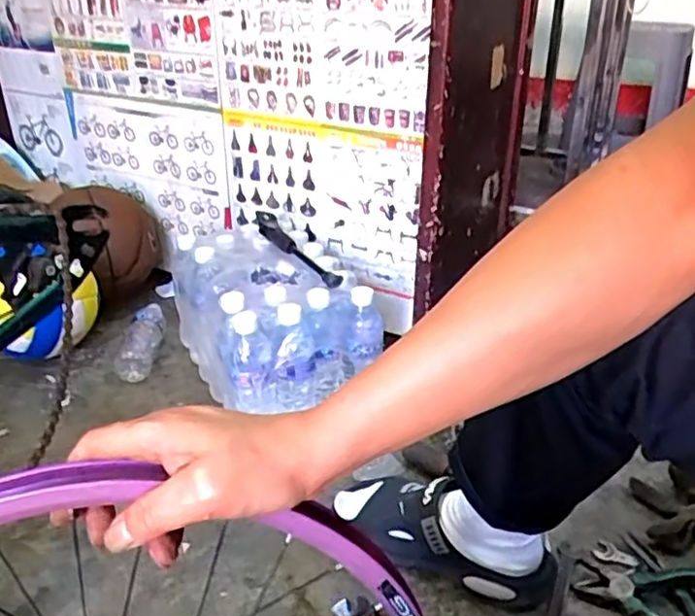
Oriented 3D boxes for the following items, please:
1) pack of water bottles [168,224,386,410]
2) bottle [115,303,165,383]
[{"bbox_3d":[-0.124,0.010,1.085,0.236,0.184,0.351,-13,32,-24],"label":"pack of water bottles"},{"bbox_3d":[-0.368,0.056,1.188,0.051,0.050,0.200,-1,29,-2],"label":"bottle"}]

